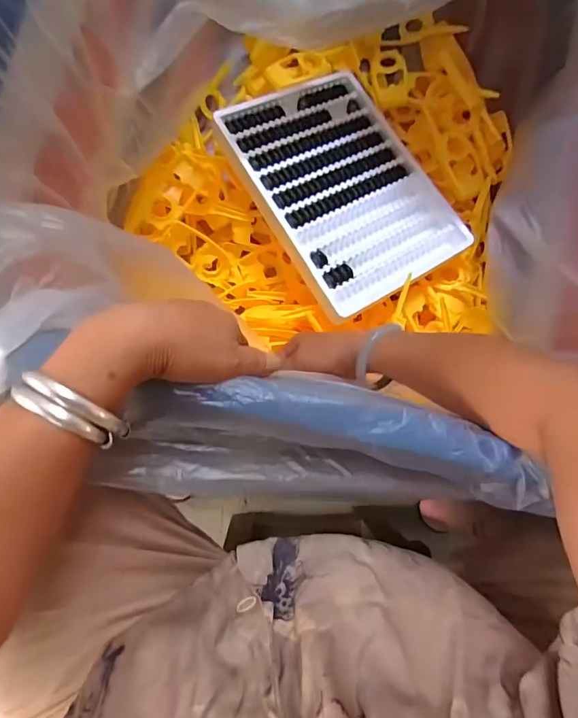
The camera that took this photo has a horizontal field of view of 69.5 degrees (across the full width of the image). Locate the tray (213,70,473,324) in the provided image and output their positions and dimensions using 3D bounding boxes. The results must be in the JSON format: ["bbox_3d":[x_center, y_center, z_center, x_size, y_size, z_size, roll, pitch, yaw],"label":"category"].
[{"bbox_3d":[0.082,-0.255,0.612,0.254,0.024,0.339,-29,86,-17],"label":"tray"}]

